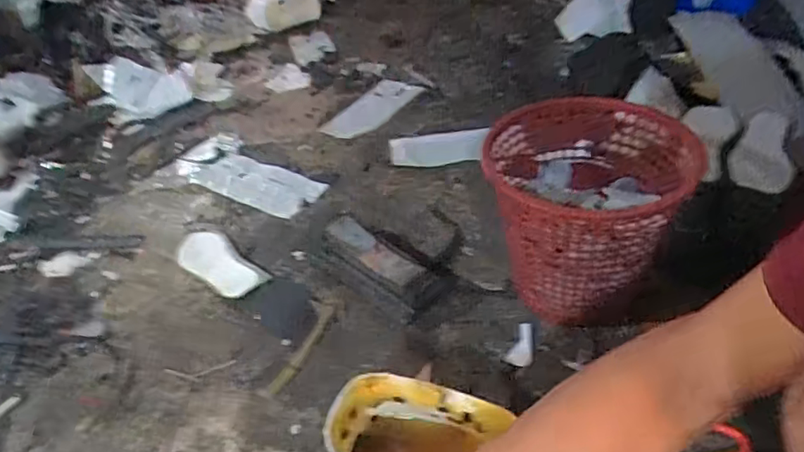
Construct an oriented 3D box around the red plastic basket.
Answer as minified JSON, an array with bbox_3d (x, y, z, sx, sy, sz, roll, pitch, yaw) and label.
[{"bbox_3d":[0.245,-0.008,0.780,0.250,0.249,0.259,22,47,32],"label":"red plastic basket"}]

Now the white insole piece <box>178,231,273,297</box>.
[{"bbox_3d":[-0.328,0.061,0.983,0.086,0.013,0.215,-34,45,-30],"label":"white insole piece"}]

